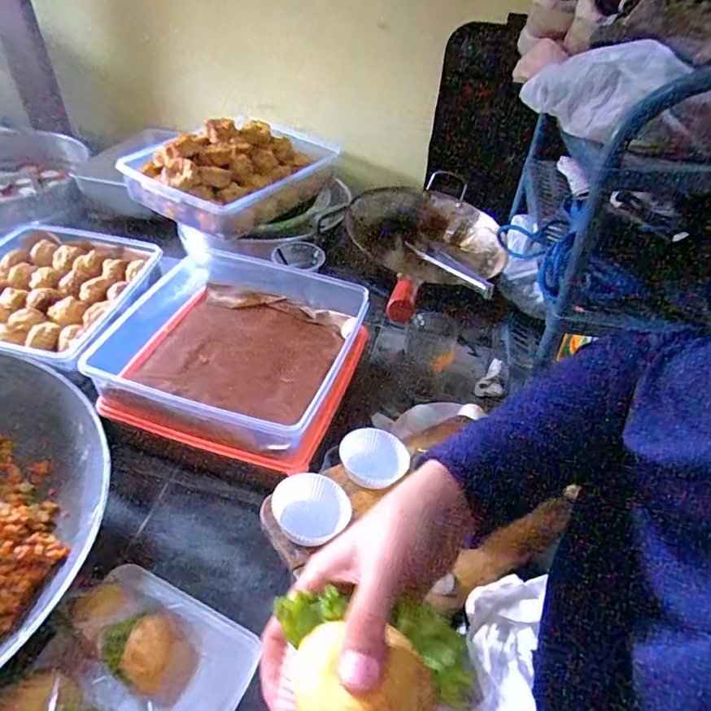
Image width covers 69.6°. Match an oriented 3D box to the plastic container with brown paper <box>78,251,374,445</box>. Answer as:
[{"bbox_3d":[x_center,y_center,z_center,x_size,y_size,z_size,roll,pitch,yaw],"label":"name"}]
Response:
[{"bbox_3d":[-0.153,-0.004,0.711,0.278,0.093,0.292,15,44,10],"label":"plastic container with brown paper"}]

